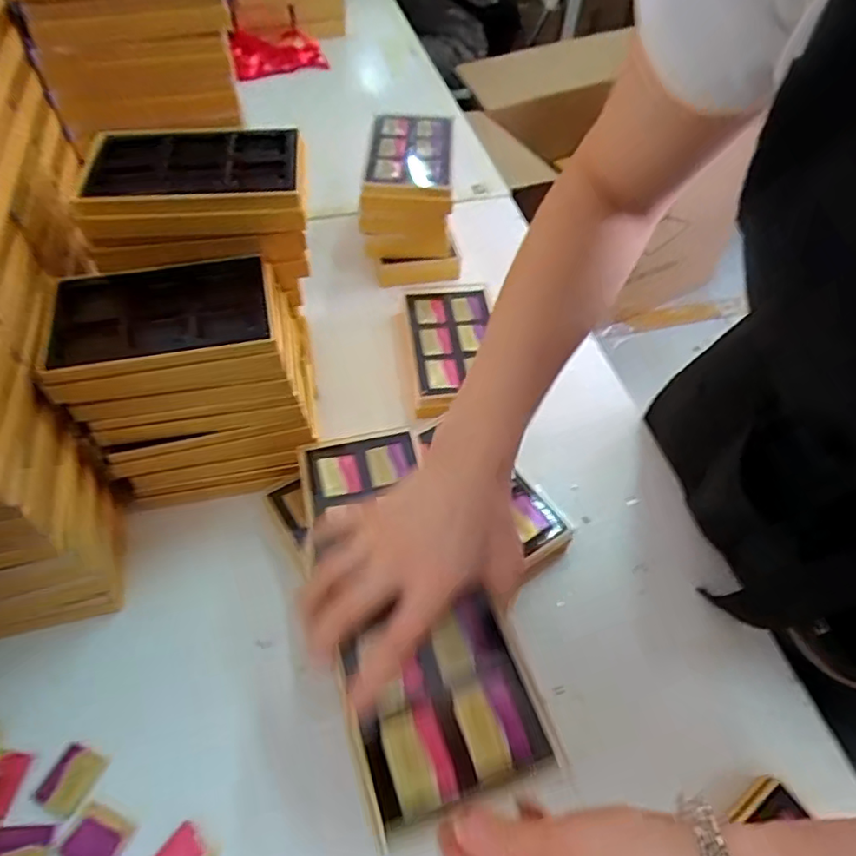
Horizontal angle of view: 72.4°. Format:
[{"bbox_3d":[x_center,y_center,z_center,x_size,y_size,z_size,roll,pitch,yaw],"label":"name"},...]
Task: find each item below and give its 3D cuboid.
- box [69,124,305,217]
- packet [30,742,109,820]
[{"bbox_3d":[-0.187,-0.203,0.459,0.169,0.026,0.110,-4,52,-7],"label":"box"},{"bbox_3d":[-0.252,0.247,0.412,0.036,0.004,0.039,18,53,10],"label":"packet"}]

